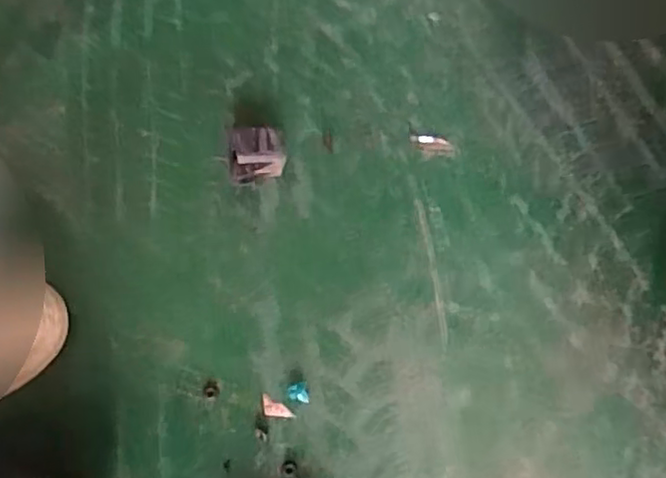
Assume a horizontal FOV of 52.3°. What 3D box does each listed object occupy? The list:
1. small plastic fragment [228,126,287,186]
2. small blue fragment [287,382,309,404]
[{"bbox_3d":[-0.074,-0.081,0.658,0.054,0.040,0.052,-12,68,-7],"label":"small plastic fragment"},{"bbox_3d":[-0.030,0.133,0.588,0.018,0.004,0.018,1,67,-2],"label":"small blue fragment"}]

